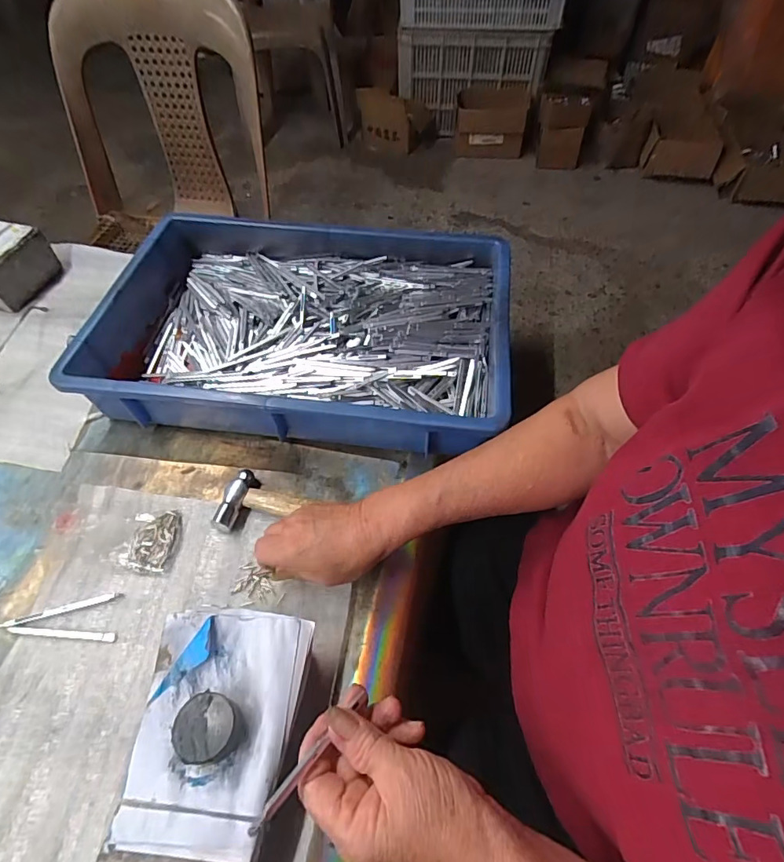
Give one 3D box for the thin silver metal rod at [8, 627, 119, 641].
[{"bbox_3d":[-0.269,0.165,0.391,0.088,0.005,0.007,2,55,2],"label":"thin silver metal rod"}]

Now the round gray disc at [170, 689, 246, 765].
[{"bbox_3d":[-0.117,0.191,0.309,0.038,0.024,0.037,0,54,1],"label":"round gray disc"}]

